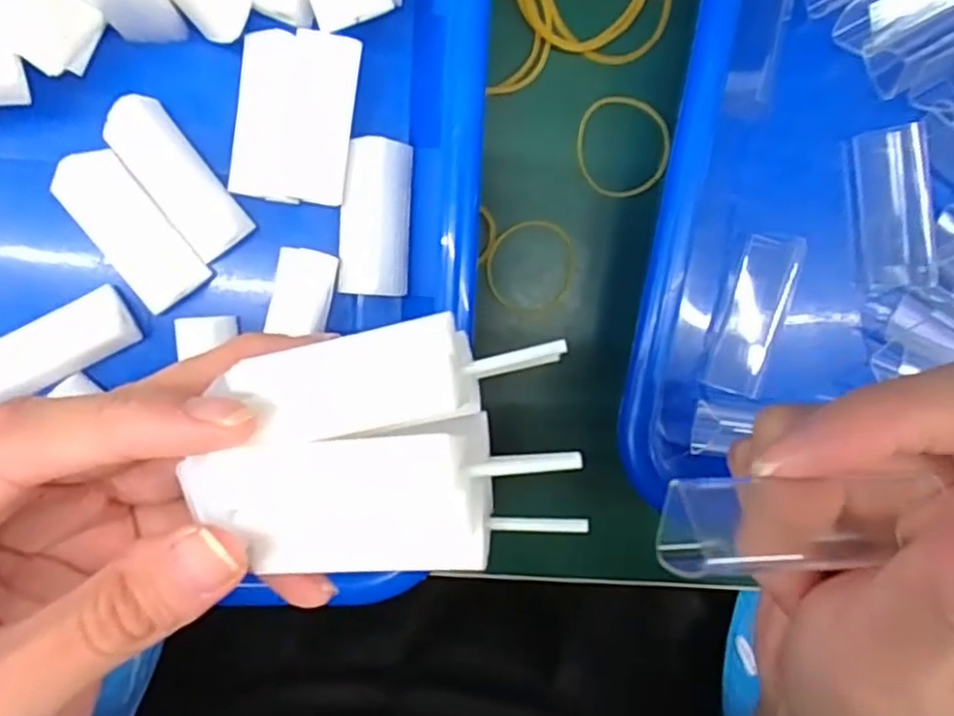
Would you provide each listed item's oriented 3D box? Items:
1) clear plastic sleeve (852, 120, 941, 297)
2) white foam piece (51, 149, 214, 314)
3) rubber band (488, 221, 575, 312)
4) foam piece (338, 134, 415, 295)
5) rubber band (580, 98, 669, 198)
[{"bbox_3d":[0.144,-0.051,0.240,0.025,0.010,0.054,-13,97,-6],"label":"clear plastic sleeve"},{"bbox_3d":[-0.099,-0.036,0.201,0.020,0.008,0.045,-37,99,-3],"label":"white foam piece"},{"bbox_3d":[0.018,-0.030,0.234,0.030,0.004,0.030,-1,96,-7],"label":"rubber band"},{"bbox_3d":[-0.030,-0.041,0.208,0.020,0.010,0.045,3,95,-8],"label":"foam piece"},{"bbox_3d":[0.048,-0.070,0.232,0.030,0.005,0.033,-1,96,-7],"label":"rubber band"}]

